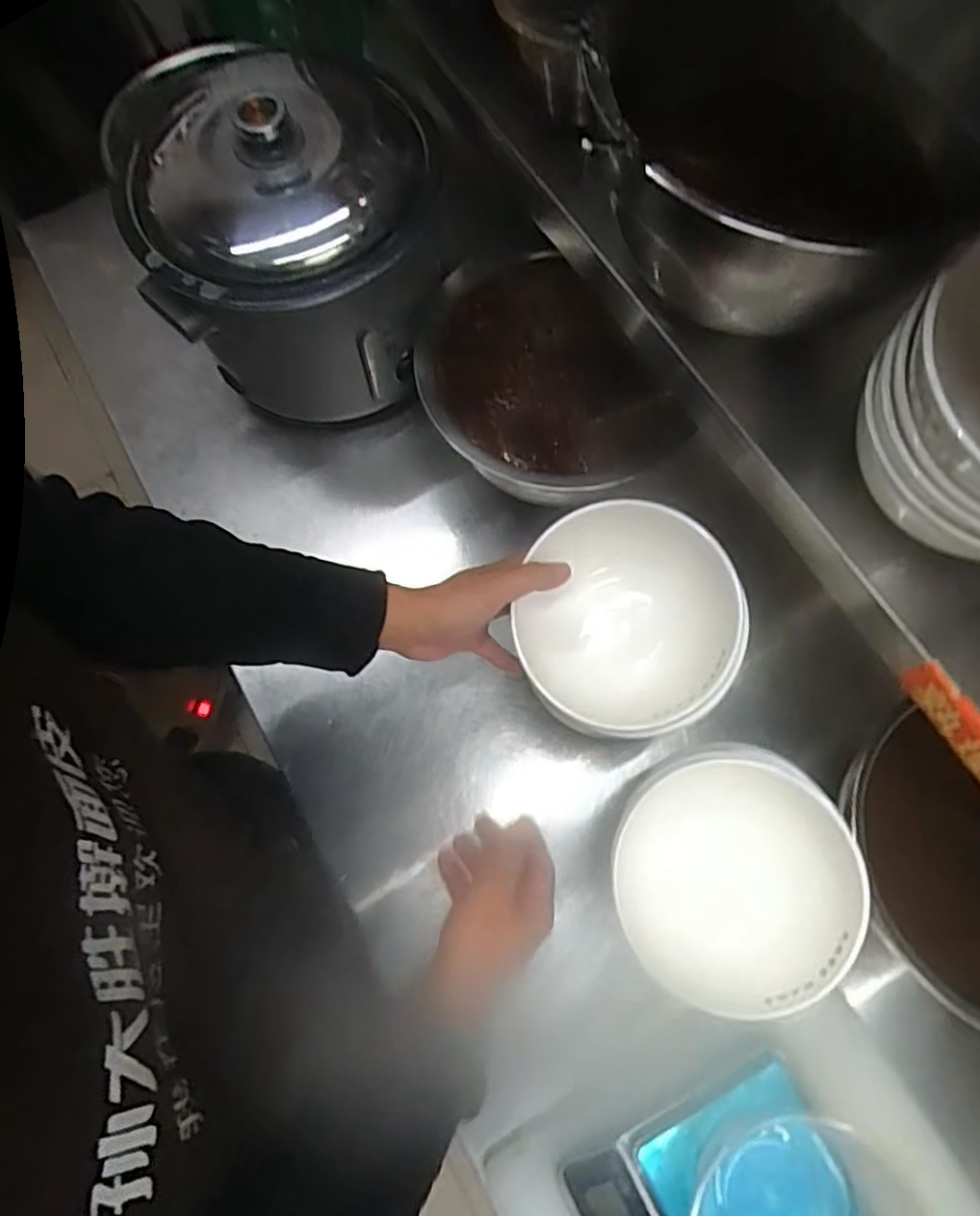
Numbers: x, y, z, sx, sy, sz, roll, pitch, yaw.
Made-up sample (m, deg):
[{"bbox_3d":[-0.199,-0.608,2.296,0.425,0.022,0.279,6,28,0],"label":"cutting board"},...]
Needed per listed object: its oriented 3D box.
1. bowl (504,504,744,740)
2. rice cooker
[{"bbox_3d":[0.107,0.009,0.556,0.183,0.082,0.183,4,104,14],"label":"bowl"},{"bbox_3d":[-0.185,-0.370,0.711,0.266,0.232,0.271,-3,73,1],"label":"rice cooker"}]

